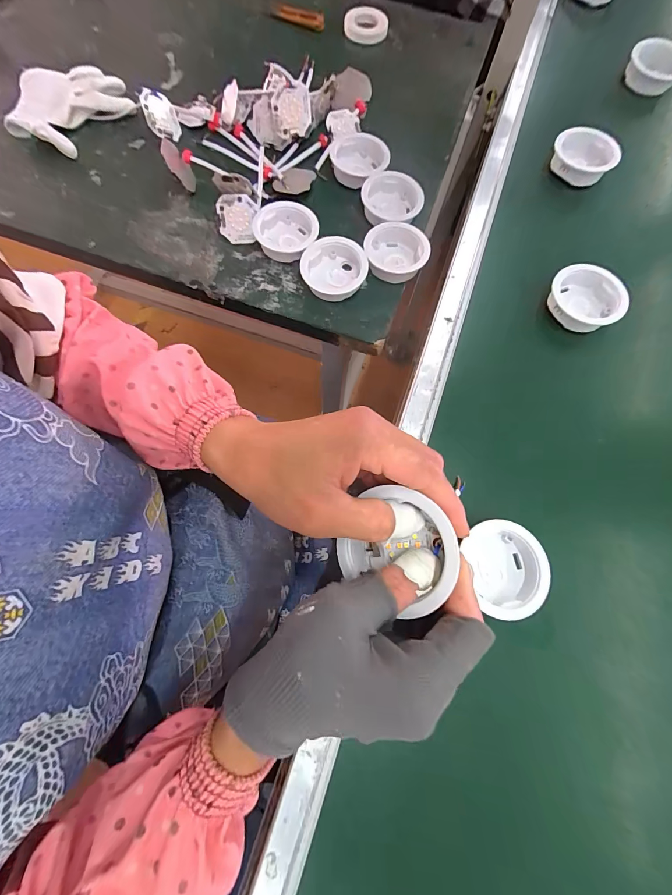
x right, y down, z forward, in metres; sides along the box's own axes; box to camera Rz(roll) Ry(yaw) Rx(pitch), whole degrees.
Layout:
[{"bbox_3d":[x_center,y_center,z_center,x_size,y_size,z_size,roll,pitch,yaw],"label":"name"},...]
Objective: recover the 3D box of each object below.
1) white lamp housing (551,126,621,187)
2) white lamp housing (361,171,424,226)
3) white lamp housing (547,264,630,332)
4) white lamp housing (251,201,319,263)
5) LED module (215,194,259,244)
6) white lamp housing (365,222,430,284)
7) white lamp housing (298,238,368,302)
[{"bbox_3d":[0.296,-0.348,0.409,0.072,0.027,0.063,1,73,0],"label":"white lamp housing"},{"bbox_3d":[0.067,-0.293,0.415,0.070,0.029,0.074,6,73,1],"label":"white lamp housing"},{"bbox_3d":[0.256,-0.149,0.355,0.068,0.034,0.060,19,74,5],"label":"white lamp housing"},{"bbox_3d":[-0.058,-0.250,0.395,0.074,0.023,0.068,0,73,-1],"label":"white lamp housing"},{"bbox_3d":[-0.114,-0.264,0.396,0.044,0.004,0.047,-1,113,-1],"label":"LED module"},{"bbox_3d":[0.066,-0.221,0.395,0.073,0.028,0.071,0,73,-1],"label":"white lamp housing"},{"bbox_3d":[-0.002,-0.195,0.384,0.069,0.030,0.071,0,73,-1],"label":"white lamp housing"}]

